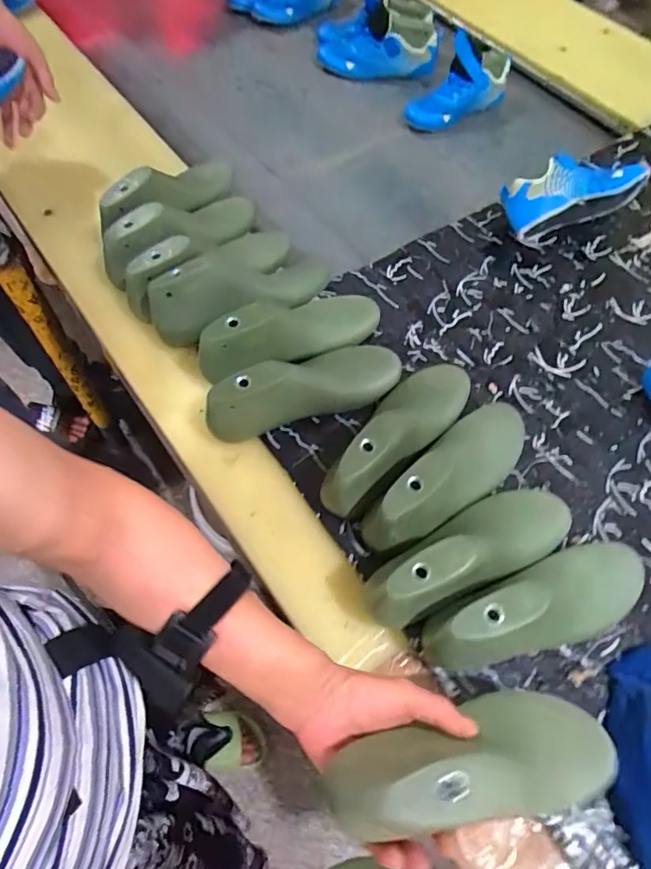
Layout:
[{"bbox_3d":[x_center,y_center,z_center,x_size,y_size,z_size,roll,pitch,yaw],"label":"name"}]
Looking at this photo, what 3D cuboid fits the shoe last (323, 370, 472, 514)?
[{"bbox_3d":[0.085,-0.013,0.597,0.085,0.081,0.240,35,66,15],"label":"shoe last"}]

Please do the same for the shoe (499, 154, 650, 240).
[{"bbox_3d":[0.369,-0.361,0.825,0.193,0.087,0.076,-14,64,-9],"label":"shoe"}]

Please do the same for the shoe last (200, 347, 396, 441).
[{"bbox_3d":[-0.020,-0.058,0.630,0.233,0.107,0.070,-23,65,-14],"label":"shoe last"}]

